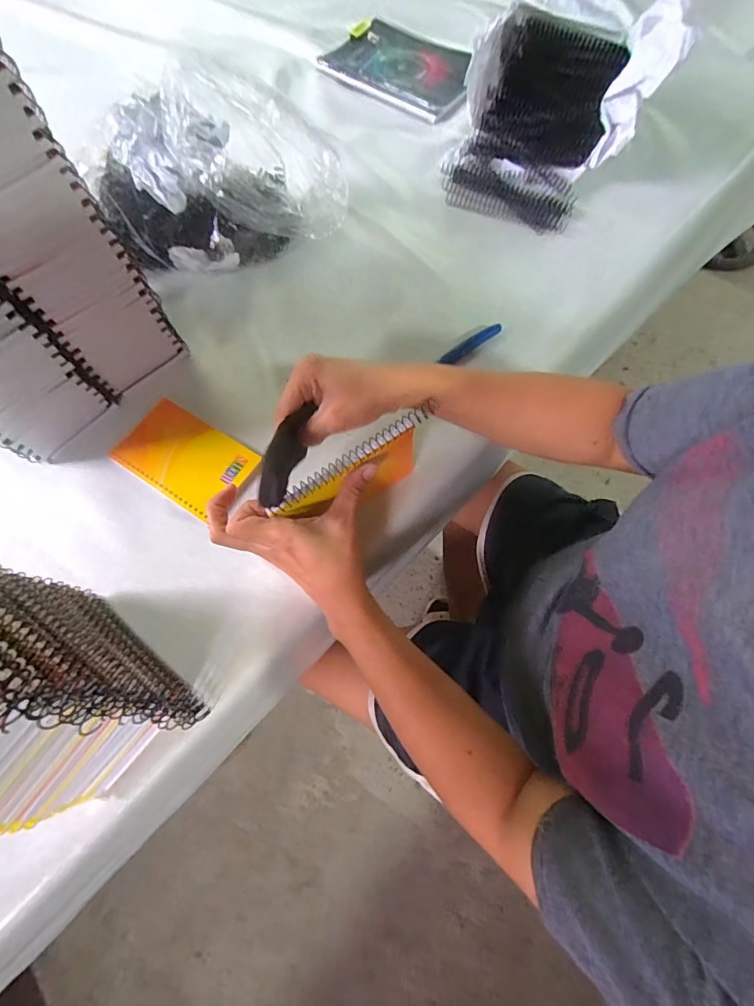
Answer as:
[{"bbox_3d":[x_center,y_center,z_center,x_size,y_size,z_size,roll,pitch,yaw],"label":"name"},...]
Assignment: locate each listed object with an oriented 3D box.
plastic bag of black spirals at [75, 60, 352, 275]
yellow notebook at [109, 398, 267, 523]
[{"bbox_3d":[-0.157,-0.337,0.469,0.238,0.157,0.119,7,69,4],"label":"plastic bag of black spirals"},{"bbox_3d":[-0.188,-0.045,0.433,0.133,0.007,0.081,30,72,12],"label":"yellow notebook"}]

